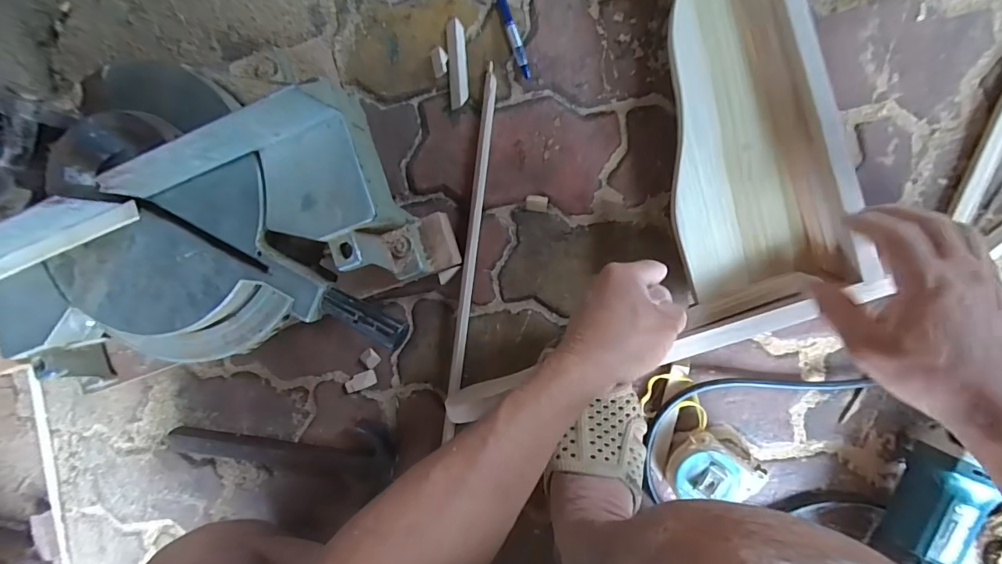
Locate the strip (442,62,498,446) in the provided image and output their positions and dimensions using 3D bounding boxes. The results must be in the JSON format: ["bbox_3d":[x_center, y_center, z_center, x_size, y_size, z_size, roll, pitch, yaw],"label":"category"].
[{"bbox_3d":[-0.033,-0.026,0.489,0.012,0.018,0.401,8,95,8],"label":"strip"}]

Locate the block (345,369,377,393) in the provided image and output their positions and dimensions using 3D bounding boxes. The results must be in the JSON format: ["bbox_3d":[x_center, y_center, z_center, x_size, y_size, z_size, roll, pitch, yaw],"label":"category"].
[{"bbox_3d":[-0.167,0.118,0.526,0.038,0.010,0.018,-22,90,9],"label":"block"}]

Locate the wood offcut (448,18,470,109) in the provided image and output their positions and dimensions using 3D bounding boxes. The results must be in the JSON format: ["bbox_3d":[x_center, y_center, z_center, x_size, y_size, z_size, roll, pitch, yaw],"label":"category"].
[{"bbox_3d":[-0.047,-0.234,0.477,0.021,0.012,0.090,-2,93,9],"label":"wood offcut"}]

